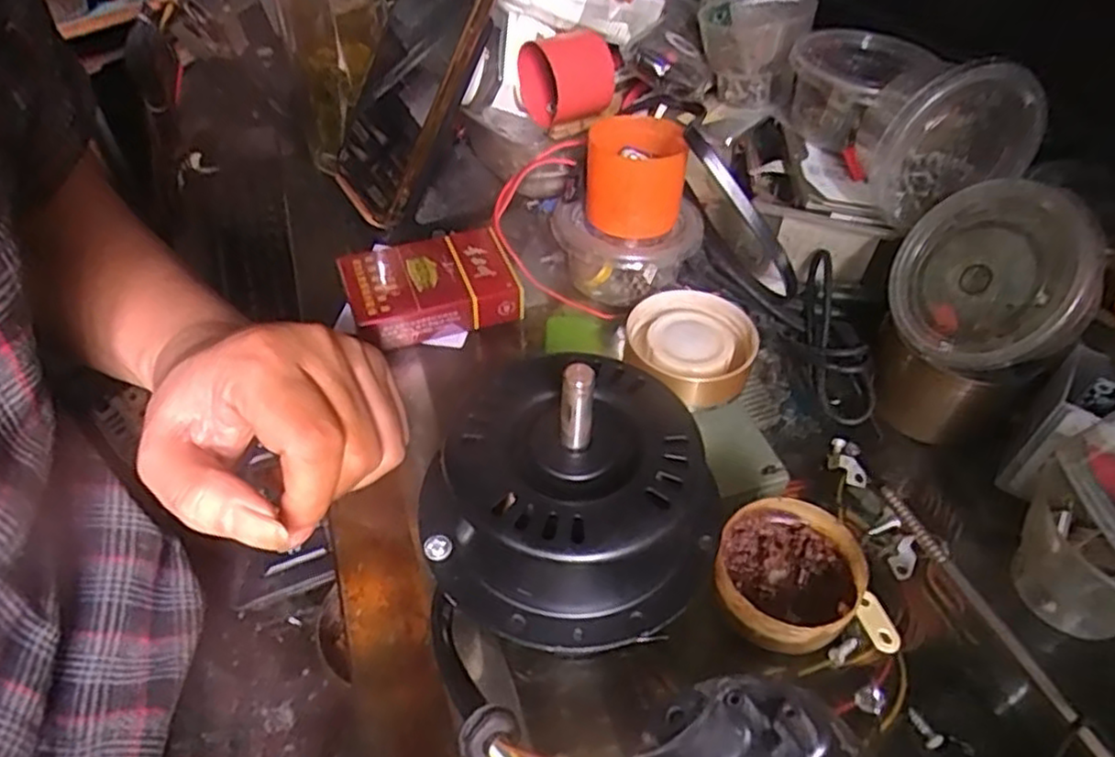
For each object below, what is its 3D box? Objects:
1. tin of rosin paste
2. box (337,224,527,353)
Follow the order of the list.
[{"bbox_3d":[0.089,0.077,0.279,0.054,0.024,0.054,1,47,-1],"label":"tin of rosin paste"},{"bbox_3d":[-0.069,-0.049,0.389,0.085,0.024,0.056,-14,49,-14],"label":"box"}]

